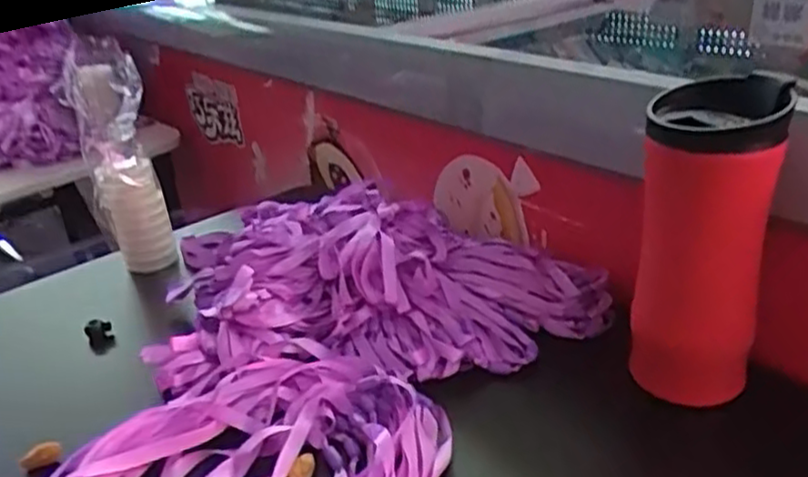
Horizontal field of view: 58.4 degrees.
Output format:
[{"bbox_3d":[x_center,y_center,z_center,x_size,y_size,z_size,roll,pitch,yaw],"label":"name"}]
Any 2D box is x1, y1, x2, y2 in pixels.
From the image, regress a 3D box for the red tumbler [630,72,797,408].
[{"bbox_3d":[0.187,-0.002,0.448,0.075,0.178,0.078,19,35,38],"label":"red tumbler"}]

